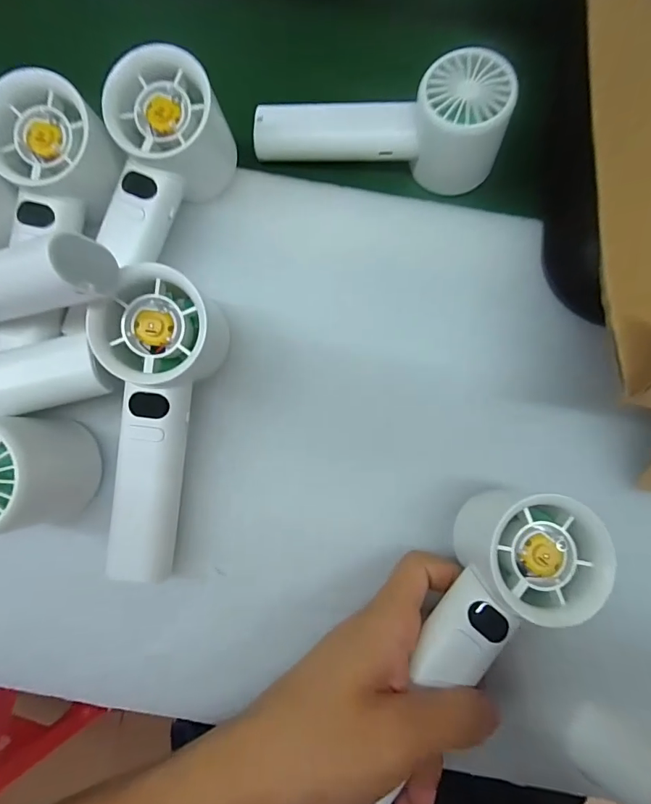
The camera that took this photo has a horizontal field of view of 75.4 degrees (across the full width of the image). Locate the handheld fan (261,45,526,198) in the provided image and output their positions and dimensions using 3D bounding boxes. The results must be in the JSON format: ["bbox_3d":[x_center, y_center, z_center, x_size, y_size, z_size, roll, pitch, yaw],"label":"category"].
[{"bbox_3d":[0.034,-0.177,0.260,0.152,0.053,0.048,9,80,1],"label":"handheld fan"}]

